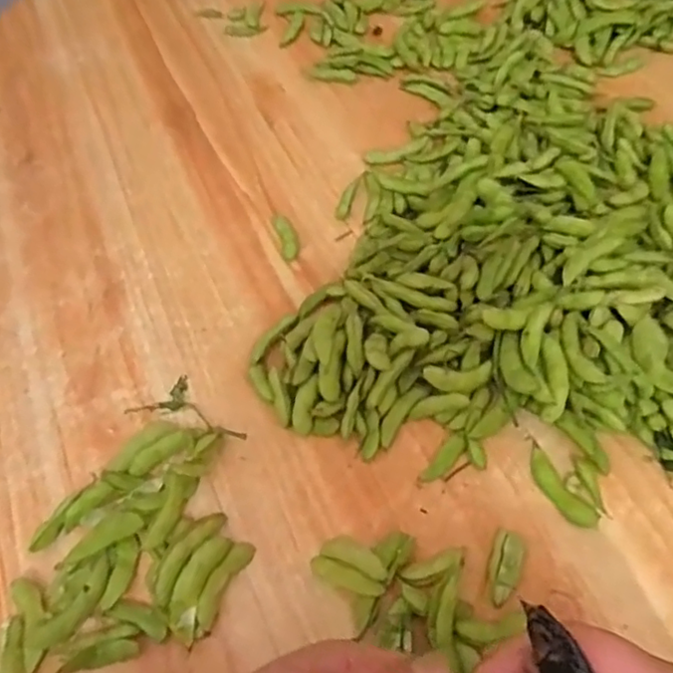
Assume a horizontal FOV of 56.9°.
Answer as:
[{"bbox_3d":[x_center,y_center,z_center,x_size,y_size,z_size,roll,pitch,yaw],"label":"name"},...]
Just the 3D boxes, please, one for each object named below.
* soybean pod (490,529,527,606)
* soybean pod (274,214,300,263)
[{"bbox_3d":[0.094,0.129,0.347,0.017,0.004,0.041,19,60,16],"label":"soybean pod"},{"bbox_3d":[-0.039,-0.080,0.492,0.015,0.004,0.050,-14,56,-5],"label":"soybean pod"}]

